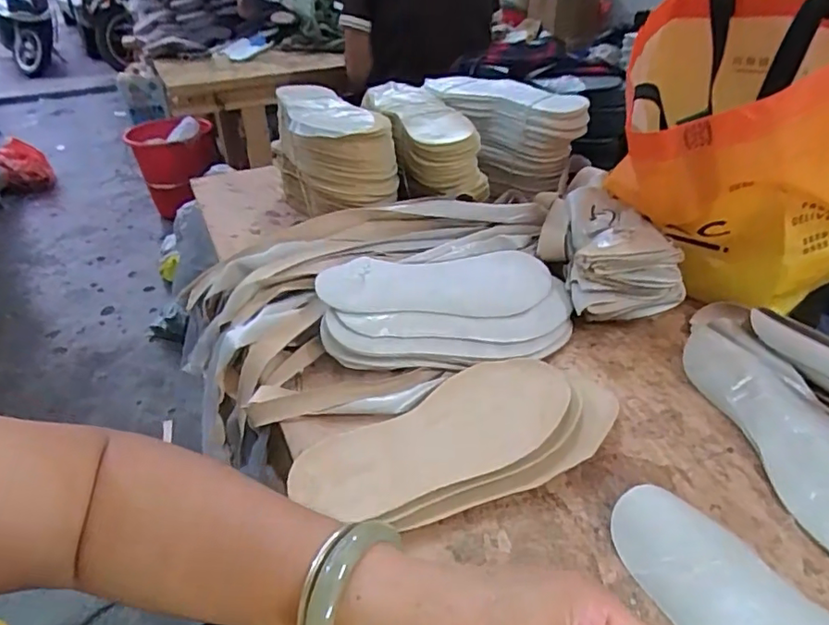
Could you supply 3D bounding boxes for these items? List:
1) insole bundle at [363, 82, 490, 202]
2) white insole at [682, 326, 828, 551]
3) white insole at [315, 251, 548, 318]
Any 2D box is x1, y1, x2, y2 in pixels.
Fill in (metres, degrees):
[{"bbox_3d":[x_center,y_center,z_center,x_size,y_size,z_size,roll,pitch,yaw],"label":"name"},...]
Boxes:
[{"bbox_3d":[0.010,-0.234,0.746,0.109,0.080,0.255,-12,37,-14],"label":"insole bundle"},{"bbox_3d":[0.304,0.095,0.423,0.090,0.035,0.228,-8,36,-9],"label":"white insole"},{"bbox_3d":[0.029,-0.026,0.549,0.236,0.014,0.092,-4,43,-18],"label":"white insole"}]

